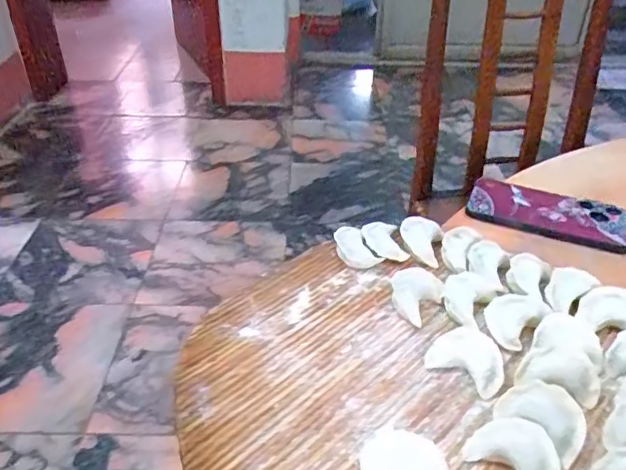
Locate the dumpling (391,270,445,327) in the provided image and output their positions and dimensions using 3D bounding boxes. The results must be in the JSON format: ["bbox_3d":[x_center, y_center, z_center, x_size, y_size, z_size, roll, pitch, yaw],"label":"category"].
[{"bbox_3d":[0.088,0.051,0.479,0.043,0.021,0.052,6,38,9],"label":"dumpling"}]

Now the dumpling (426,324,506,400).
[{"bbox_3d":[0.118,0.092,0.426,0.054,0.020,0.040,23,44,27],"label":"dumpling"}]

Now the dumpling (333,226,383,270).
[{"bbox_3d":[0.038,0.012,0.532,0.030,0.019,0.047,-21,42,-23],"label":"dumpling"}]

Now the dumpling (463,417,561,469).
[{"bbox_3d":[0.130,0.139,0.361,0.055,0.018,0.041,29,47,33],"label":"dumpling"}]

